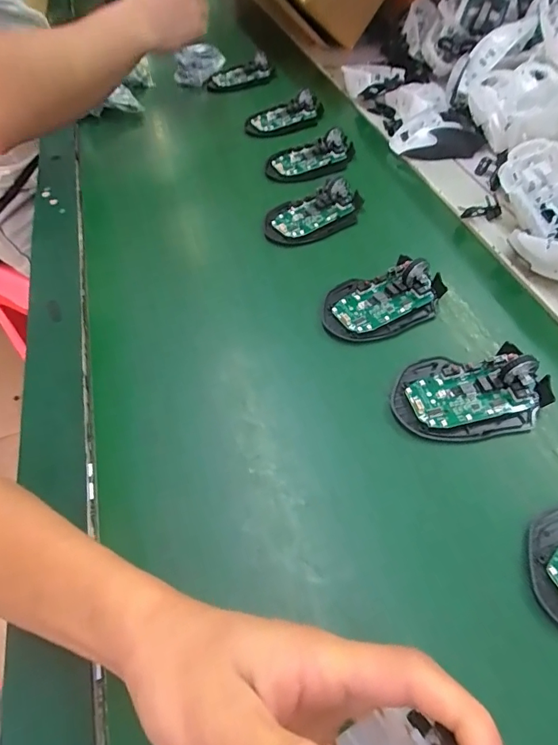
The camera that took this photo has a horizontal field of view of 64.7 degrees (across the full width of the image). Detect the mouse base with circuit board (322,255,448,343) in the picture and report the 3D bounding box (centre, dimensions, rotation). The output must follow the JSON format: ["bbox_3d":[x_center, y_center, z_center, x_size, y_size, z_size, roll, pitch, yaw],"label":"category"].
[{"bbox_3d":[0.093,-0.069,0.389,0.111,0.024,0.070,-18,55,-8],"label":"mouse base with circuit board"}]

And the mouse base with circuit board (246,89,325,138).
[{"bbox_3d":[0.005,-0.361,0.622,0.114,0.033,0.067,-18,55,-8],"label":"mouse base with circuit board"}]

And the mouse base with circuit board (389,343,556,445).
[{"bbox_3d":[0.143,0.011,0.327,0.112,0.028,0.073,-12,54,-3],"label":"mouse base with circuit board"}]

